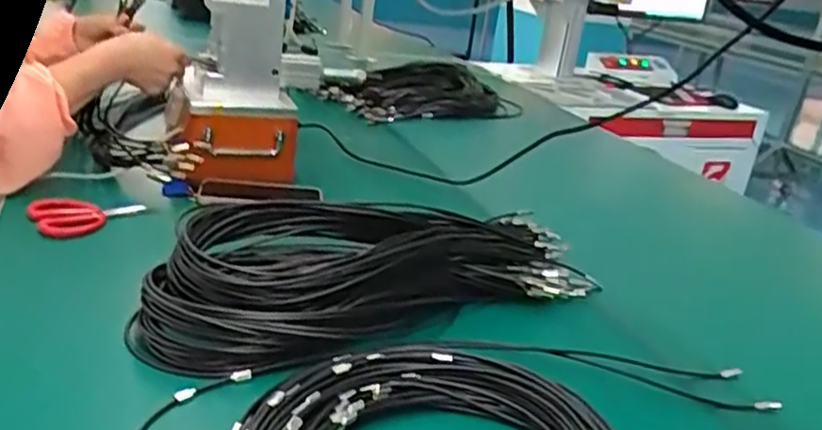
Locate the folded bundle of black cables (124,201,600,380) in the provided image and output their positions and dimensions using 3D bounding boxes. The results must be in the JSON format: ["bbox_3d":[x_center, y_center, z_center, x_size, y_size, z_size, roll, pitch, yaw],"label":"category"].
[{"bbox_3d":[-0.027,0.047,0.739,0.507,0.066,0.213,-6,25,-32],"label":"folded bundle of black cables"}]

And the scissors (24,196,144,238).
[{"bbox_3d":[-0.382,-0.003,0.834,0.128,0.027,0.079,-6,25,-32],"label":"scissors"}]

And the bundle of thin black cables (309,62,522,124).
[{"bbox_3d":[0.049,-0.289,1.658,0.325,0.070,0.529,16,21,24],"label":"bundle of thin black cables"}]

